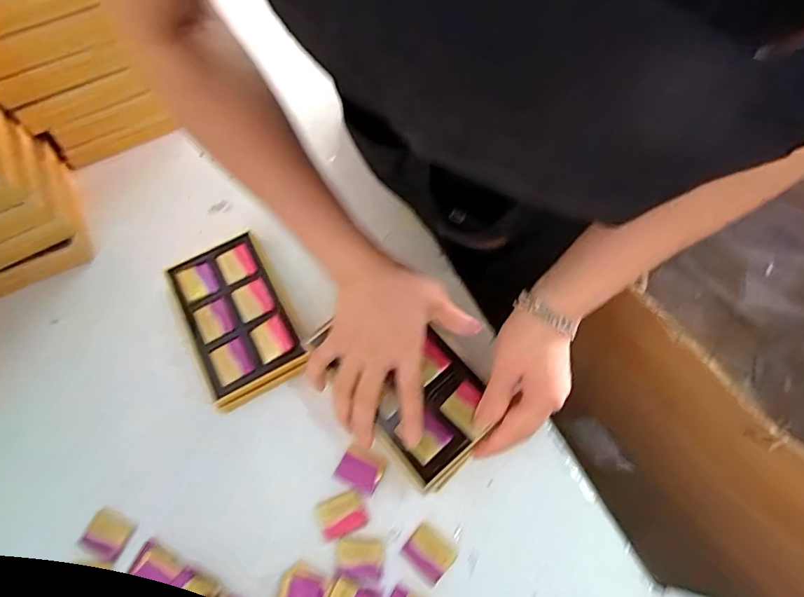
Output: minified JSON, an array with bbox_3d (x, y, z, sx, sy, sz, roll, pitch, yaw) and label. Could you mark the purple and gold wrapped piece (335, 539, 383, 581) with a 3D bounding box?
[{"bbox_3d":[-0.037,0.226,0.421,0.039,0.006,0.029,2,67,4],"label":"purple and gold wrapped piece"}]

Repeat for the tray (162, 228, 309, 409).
[{"bbox_3d":[-0.168,0.018,0.506,0.102,0.035,0.173,-27,68,-8],"label":"tray"}]

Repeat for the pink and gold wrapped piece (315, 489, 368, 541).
[{"bbox_3d":[-0.054,0.193,0.435,0.041,0.005,0.032,-24,67,-7],"label":"pink and gold wrapped piece"}]

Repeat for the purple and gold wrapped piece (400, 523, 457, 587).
[{"bbox_3d":[0.023,0.221,0.423,0.040,0.004,0.032,38,74,17],"label":"purple and gold wrapped piece"}]

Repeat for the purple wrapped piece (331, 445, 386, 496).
[{"bbox_3d":[-0.039,0.158,0.449,0.039,0.004,0.033,24,70,13],"label":"purple wrapped piece"}]

